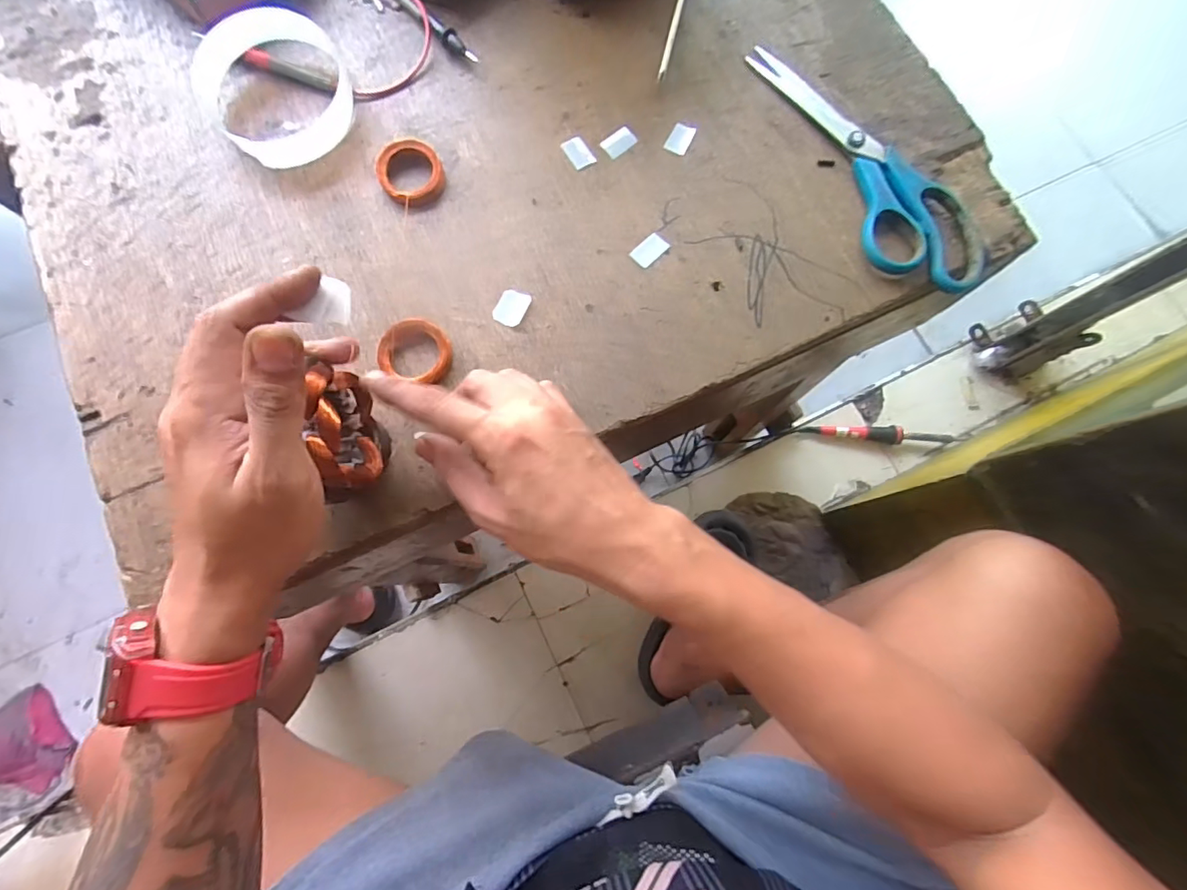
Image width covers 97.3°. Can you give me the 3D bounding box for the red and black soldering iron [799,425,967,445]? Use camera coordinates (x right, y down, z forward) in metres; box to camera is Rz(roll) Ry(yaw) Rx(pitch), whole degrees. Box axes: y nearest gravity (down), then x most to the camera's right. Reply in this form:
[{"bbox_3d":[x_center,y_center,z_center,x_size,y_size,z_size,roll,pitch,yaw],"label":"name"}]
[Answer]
[{"bbox_3d":[0.452,-0.016,0.809,0.252,0.018,0.025,3,76,-1],"label":"red and black soldering iron"}]

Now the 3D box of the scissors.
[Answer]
[{"bbox_3d":[0.196,-0.203,0.370,0.083,0.015,0.223,-19,77,-6],"label":"scissors"}]

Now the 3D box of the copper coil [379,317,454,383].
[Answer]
[{"bbox_3d":[-0.112,-0.060,0.332,0.044,0.013,0.037,15,76,2],"label":"copper coil"}]

